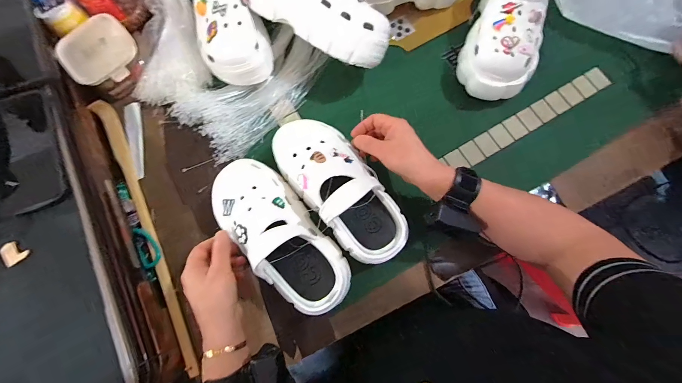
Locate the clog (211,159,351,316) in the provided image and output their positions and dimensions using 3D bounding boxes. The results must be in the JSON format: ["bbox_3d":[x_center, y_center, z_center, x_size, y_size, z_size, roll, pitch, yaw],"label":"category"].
[{"bbox_3d":[-0.088,0.056,0.397,0.105,0.086,0.238,-35,85,-9],"label":"clog"}]

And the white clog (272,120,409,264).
[{"bbox_3d":[-0.001,-0.011,0.418,0.101,0.099,0.241,-40,83,-9],"label":"white clog"}]

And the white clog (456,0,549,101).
[{"bbox_3d":[0.289,-0.290,0.507,0.119,0.100,0.257,18,77,3],"label":"white clog"}]

